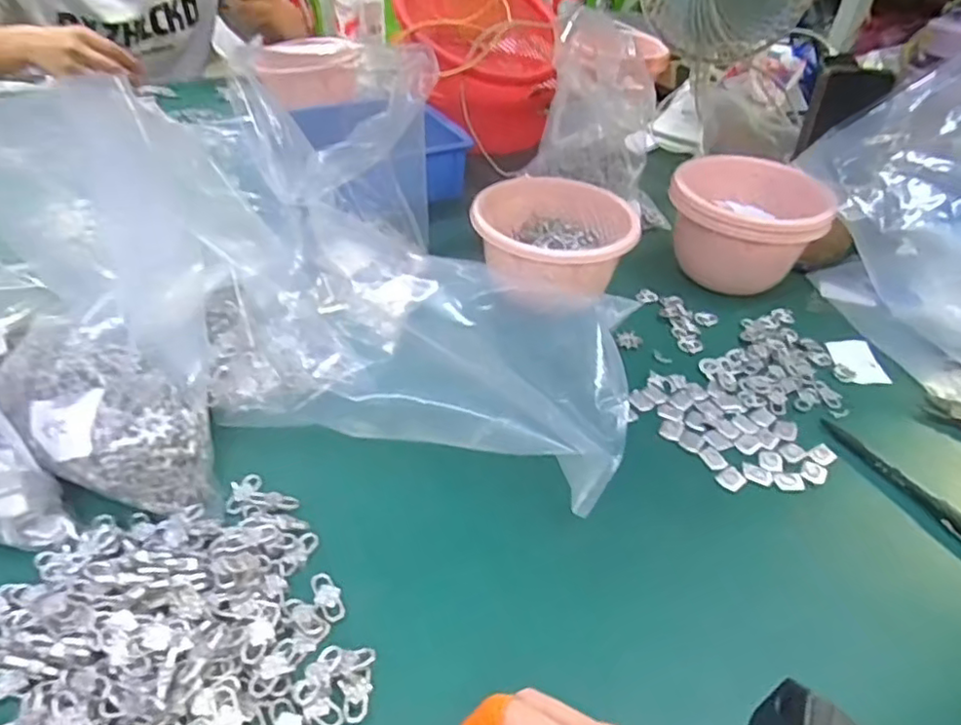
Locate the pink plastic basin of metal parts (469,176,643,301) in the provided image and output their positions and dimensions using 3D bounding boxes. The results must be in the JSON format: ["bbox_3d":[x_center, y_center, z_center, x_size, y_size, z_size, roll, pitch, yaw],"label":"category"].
[{"bbox_3d":[0.061,-0.105,0.594,0.135,0.084,0.129,3,40,-3],"label":"pink plastic basin of metal parts"}]

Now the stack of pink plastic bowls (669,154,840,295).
[{"bbox_3d":[0.264,-0.128,0.632,0.143,0.104,0.131,-27,50,-33],"label":"stack of pink plastic bowls"}]

